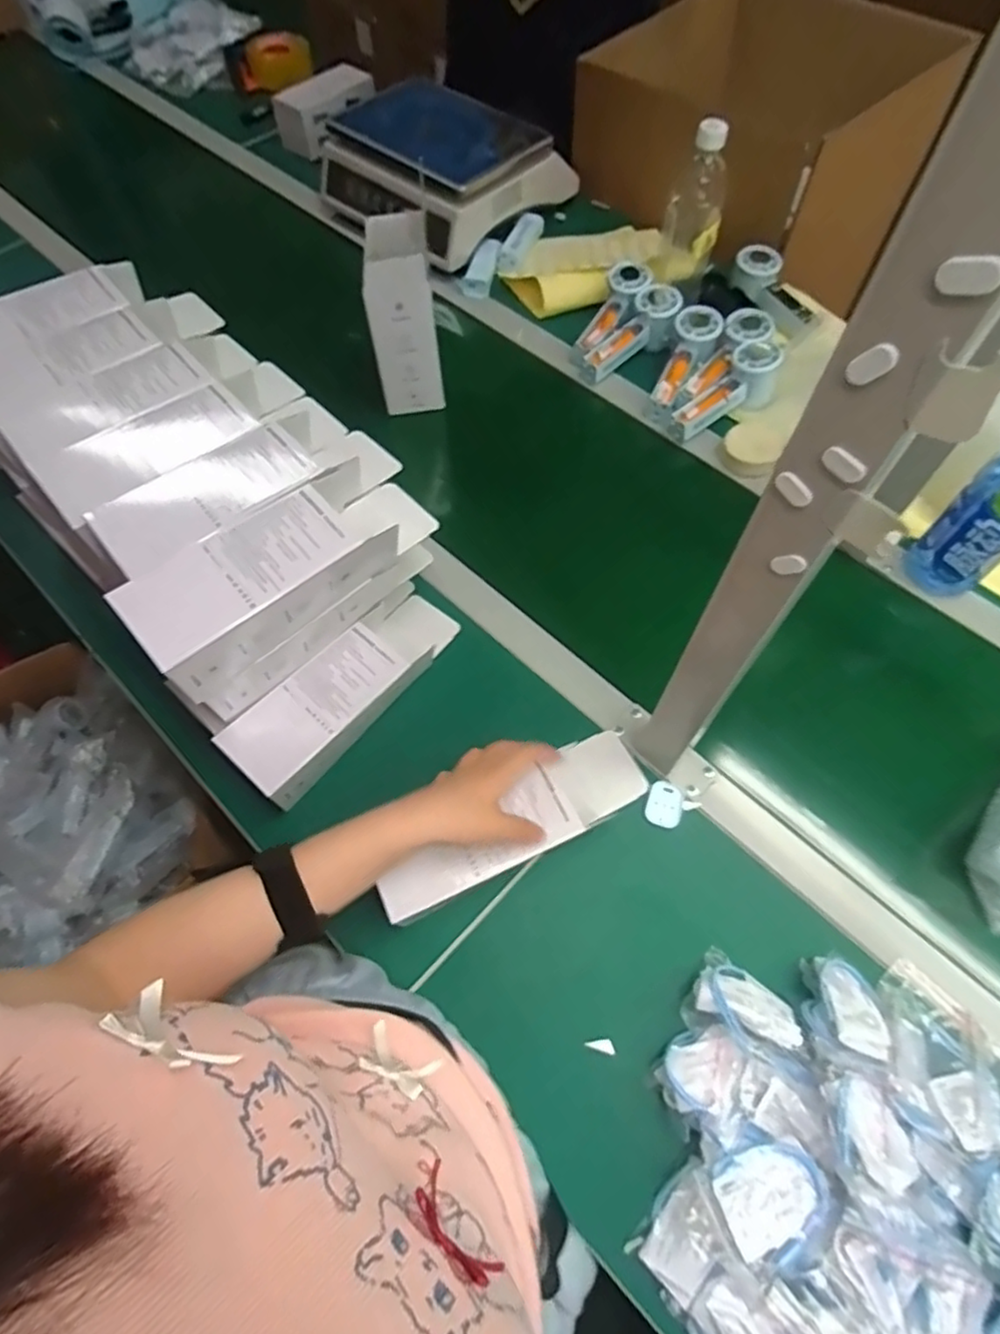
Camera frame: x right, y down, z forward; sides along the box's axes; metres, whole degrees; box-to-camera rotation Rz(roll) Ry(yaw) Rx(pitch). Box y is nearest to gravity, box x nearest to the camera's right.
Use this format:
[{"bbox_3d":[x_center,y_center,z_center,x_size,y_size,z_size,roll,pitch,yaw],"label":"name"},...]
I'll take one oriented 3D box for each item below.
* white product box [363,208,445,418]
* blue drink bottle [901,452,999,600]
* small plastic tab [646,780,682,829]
[{"bbox_3d":[-0.115,-0.404,0.763,0.073,0.186,0.073,-9,63,-3],"label":"white product box"},{"bbox_3d":[0.470,-0.152,0.609,0.072,0.208,0.072,-35,68,-15],"label":"blue drink bottle"},{"bbox_3d":[0.146,0.121,0.577,0.030,0.004,0.041,14,64,10],"label":"small plastic tab"}]

